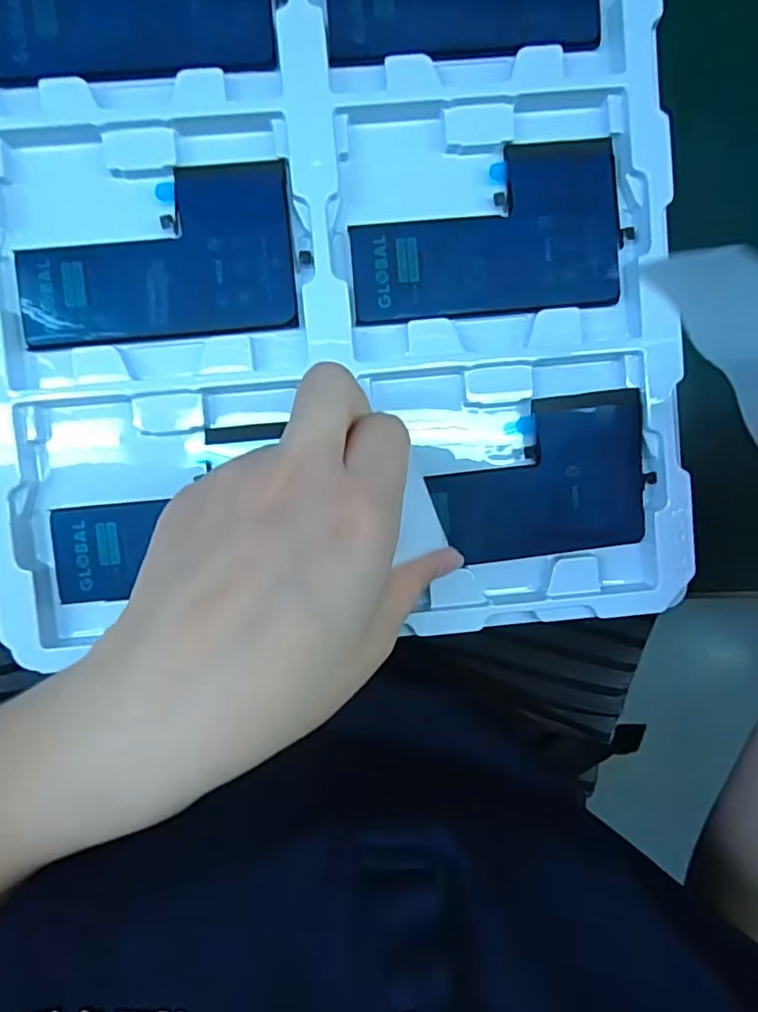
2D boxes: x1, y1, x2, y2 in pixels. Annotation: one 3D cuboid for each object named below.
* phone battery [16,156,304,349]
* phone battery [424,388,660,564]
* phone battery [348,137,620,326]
[{"bbox_3d":[-0.088,-0.100,0.235,0.107,0.004,0.064,-5,92,-2],"label":"phone battery"},{"bbox_3d":[0.067,-0.011,0.243,0.087,0.006,0.063,-8,92,-2],"label":"phone battery"},{"bbox_3d":[0.043,-0.112,0.239,0.108,0.005,0.066,-6,92,-2],"label":"phone battery"}]

